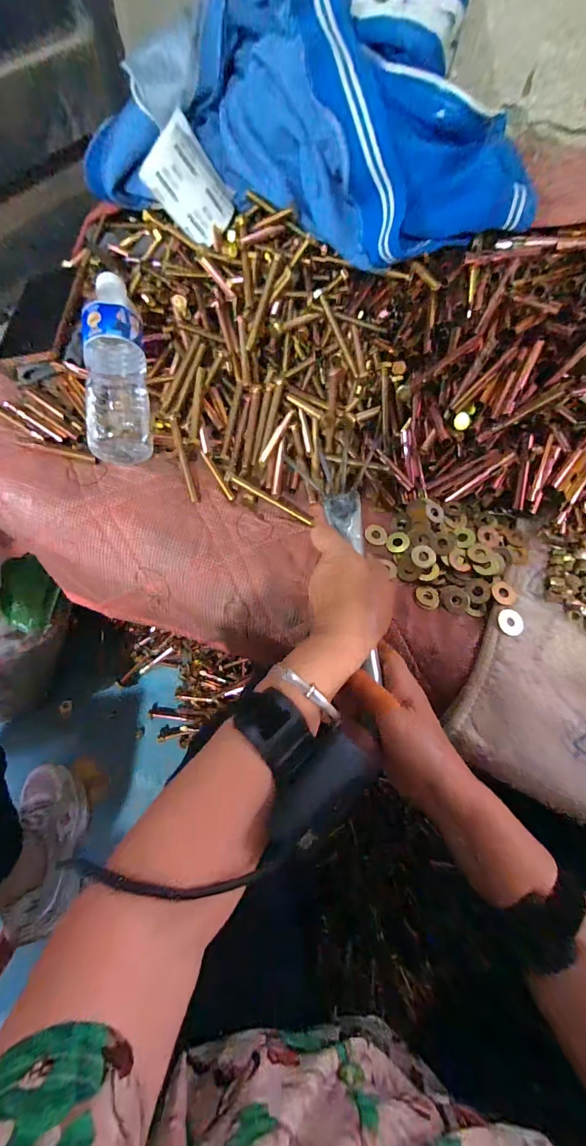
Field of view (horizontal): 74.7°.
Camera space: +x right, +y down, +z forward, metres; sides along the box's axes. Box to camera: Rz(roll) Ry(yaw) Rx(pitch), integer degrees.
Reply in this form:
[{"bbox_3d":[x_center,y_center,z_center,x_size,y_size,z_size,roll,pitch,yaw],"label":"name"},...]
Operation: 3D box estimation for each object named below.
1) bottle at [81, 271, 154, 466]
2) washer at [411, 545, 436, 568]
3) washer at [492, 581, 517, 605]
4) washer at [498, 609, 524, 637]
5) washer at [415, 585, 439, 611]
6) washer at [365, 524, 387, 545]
[{"bbox_3d":[-0.193,-0.232,0.421,0.060,0.055,0.228,-6,84,-2],"label":"bottle"},{"bbox_3d":[0.136,-0.017,0.400,0.024,0.005,0.024,0,72,0],"label":"washer"},{"bbox_3d":[0.214,0.020,0.386,0.026,0.004,0.026,3,57,-4],"label":"washer"},{"bbox_3d":[0.212,0.048,0.374,0.023,0.004,0.025,-1,79,5],"label":"washer"},{"bbox_3d":[0.137,0.025,0.392,0.023,0.004,0.025,0,72,0],"label":"washer"},{"bbox_3d":[0.091,-0.043,0.418,0.023,0.004,0.026,5,72,2],"label":"washer"}]

